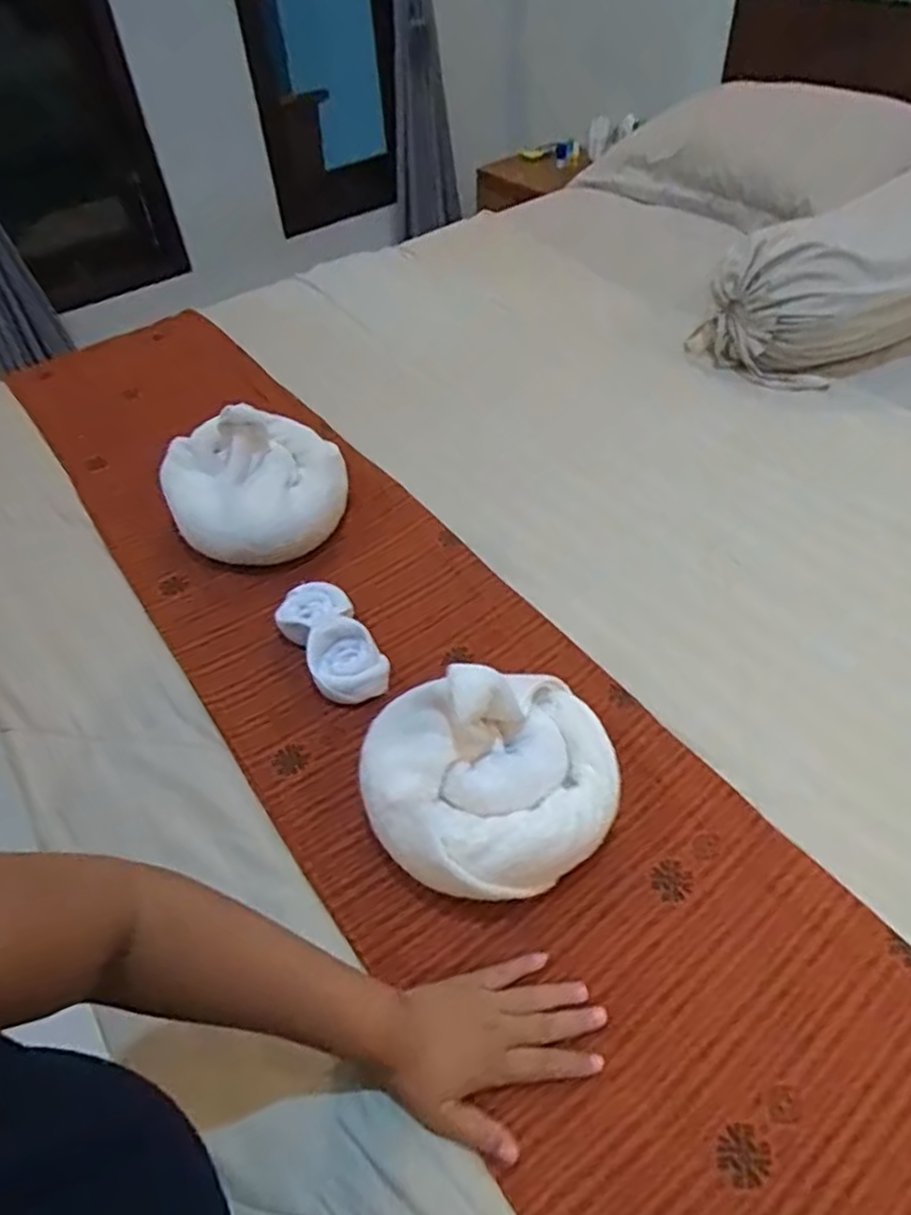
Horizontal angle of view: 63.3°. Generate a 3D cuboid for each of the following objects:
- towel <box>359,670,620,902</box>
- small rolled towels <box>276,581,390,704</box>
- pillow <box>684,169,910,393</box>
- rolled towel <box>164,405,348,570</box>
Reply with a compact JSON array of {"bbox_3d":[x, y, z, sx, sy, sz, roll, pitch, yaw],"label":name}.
[{"bbox_3d":[0.028,0.124,0.589,0.200,0.131,0.181,-18,49,-12],"label":"towel"},{"bbox_3d":[-0.127,0.032,0.742,0.078,0.052,0.157,-23,50,-16],"label":"small rolled towels"},{"bbox_3d":[0.737,-0.573,1.153,0.762,0.191,0.254,-28,52,-20],"label":"pillow"},{"bbox_3d":[-0.232,-0.148,0.859,0.201,0.122,0.167,-22,50,-15],"label":"rolled towel"}]

